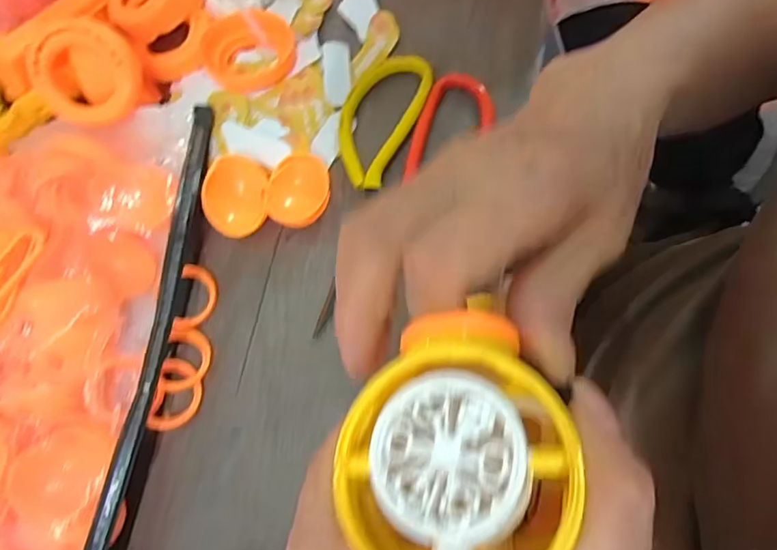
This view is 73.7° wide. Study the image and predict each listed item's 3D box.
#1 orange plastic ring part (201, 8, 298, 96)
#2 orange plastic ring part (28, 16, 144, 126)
[{"bbox_3d":[-0.088,-0.144,0.329,0.057,0.012,0.052,-2,73,7],"label":"orange plastic ring part"},{"bbox_3d":[-0.174,-0.117,0.299,0.058,0.012,0.055,-4,112,-9],"label":"orange plastic ring part"}]

